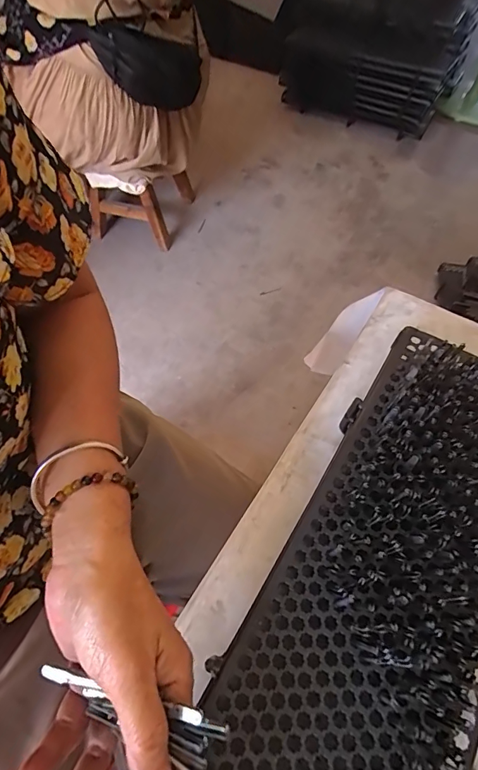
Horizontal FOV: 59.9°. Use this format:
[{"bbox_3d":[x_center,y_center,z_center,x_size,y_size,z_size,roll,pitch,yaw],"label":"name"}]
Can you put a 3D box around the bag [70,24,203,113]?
[{"bbox_3d":[-0.204,-0.709,0.938,0.288,0.133,0.070,-23,42,-39],"label":"bag"}]

